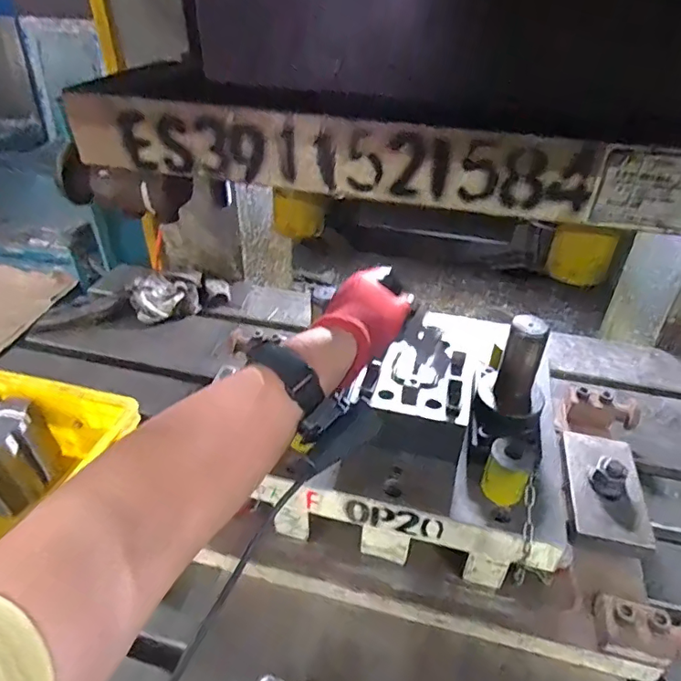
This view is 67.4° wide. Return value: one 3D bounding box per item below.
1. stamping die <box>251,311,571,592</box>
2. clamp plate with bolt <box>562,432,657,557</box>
[{"bbox_3d":[0.090,0.085,0.578,0.303,0.223,0.224,12,37,11],"label":"stamping die"},{"bbox_3d":[0.310,0.166,0.602,0.087,0.040,0.172,8,36,12],"label":"clamp plate with bolt"}]

